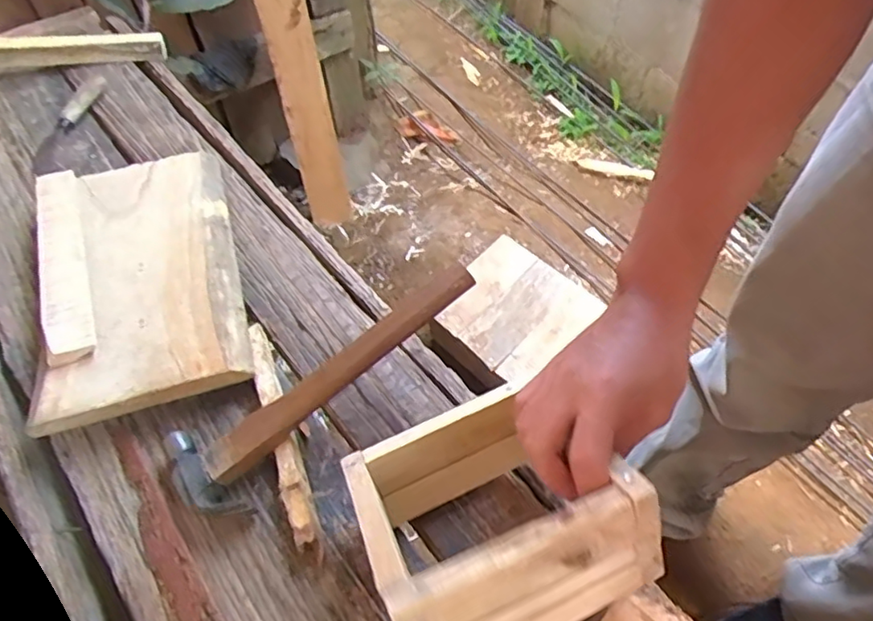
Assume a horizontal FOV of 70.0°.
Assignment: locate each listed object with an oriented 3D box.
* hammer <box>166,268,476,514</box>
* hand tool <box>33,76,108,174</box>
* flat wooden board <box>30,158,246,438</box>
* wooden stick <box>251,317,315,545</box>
[{"bbox_3d":[-0.086,0.052,0.490,0.269,0.024,0.078,-37,61,-4],"label":"hammer"},{"bbox_3d":[-0.483,-0.253,0.824,0.029,0.022,0.185,7,55,6],"label":"hand tool"},{"bbox_3d":[-0.296,-0.049,0.610,0.179,0.040,0.338,-16,56,-10],"label":"flat wooden board"},{"bbox_3d":[-0.129,0.091,0.507,0.018,0.020,0.205,-18,56,-12],"label":"wooden stick"}]

